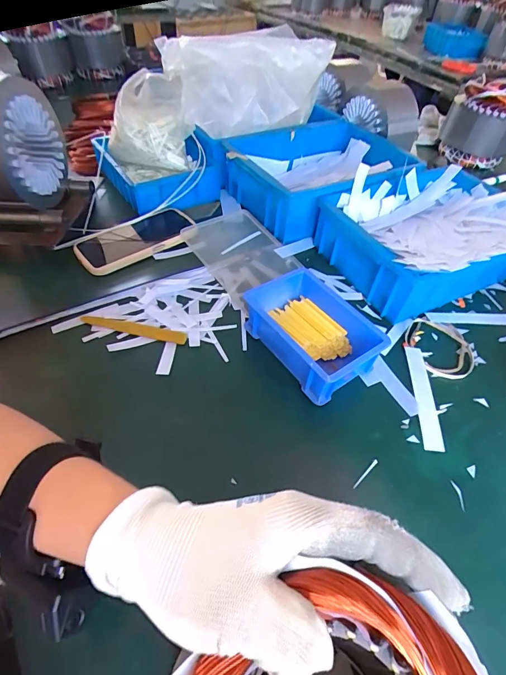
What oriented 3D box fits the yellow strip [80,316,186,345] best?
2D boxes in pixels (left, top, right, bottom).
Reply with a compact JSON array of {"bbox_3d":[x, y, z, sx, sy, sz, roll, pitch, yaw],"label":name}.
[{"bbox_3d":[-0.141,-0.011,0.445,0.126,0.004,0.021,12,50,5],"label":"yellow strip"}]

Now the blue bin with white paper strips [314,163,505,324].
[{"bbox_3d":[0.258,-0.140,0.520,0.278,0.105,0.231,-22,54,-22],"label":"blue bin with white paper strips"}]

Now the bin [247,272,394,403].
[{"bbox_3d":[0.062,-0.004,0.420,0.108,0.055,0.147,-29,57,-27],"label":"bin"}]

